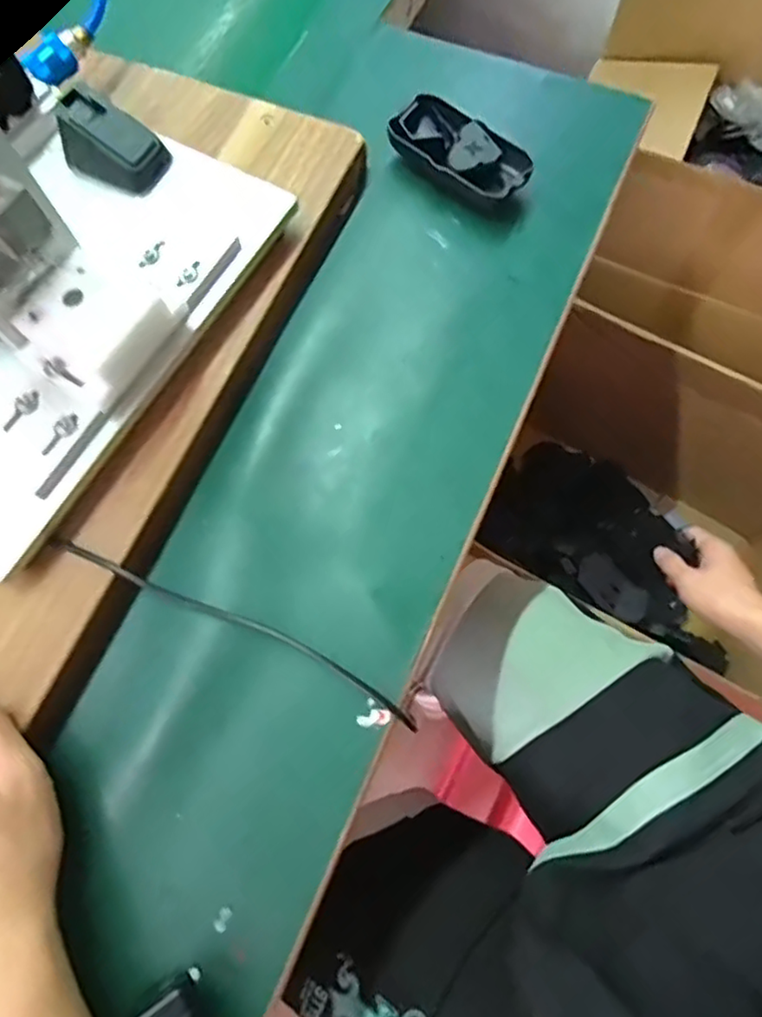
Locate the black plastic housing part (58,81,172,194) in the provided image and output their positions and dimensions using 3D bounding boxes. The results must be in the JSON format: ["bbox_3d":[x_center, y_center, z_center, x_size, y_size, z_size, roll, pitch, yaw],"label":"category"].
[{"bbox_3d":[-0.179,-0.243,0.414,0.063,0.038,0.038,22,73,8],"label":"black plastic housing part"}]

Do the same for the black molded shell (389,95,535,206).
[{"bbox_3d":[0.059,-0.265,0.472,0.107,0.027,0.050,40,76,12],"label":"black molded shell"}]

